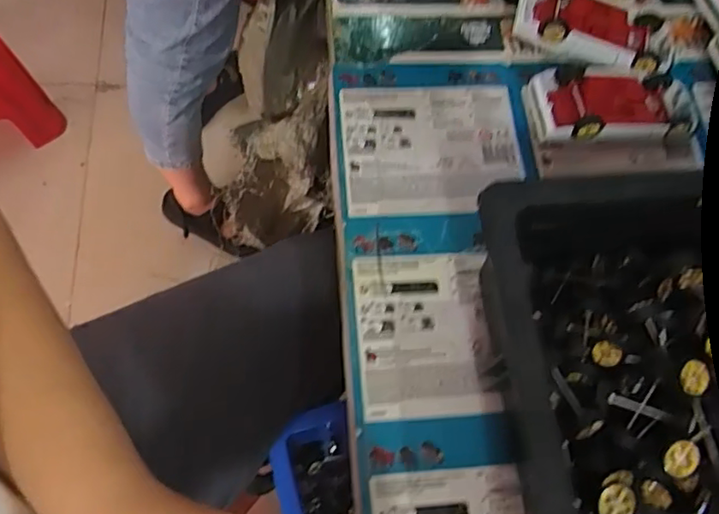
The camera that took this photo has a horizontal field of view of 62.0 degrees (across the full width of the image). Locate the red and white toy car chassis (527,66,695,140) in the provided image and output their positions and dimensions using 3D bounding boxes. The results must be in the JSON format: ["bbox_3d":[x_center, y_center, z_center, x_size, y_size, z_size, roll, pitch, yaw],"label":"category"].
[{"bbox_3d":[0.193,-0.115,0.459,0.131,0.037,0.065,-2,68,-6],"label":"red and white toy car chassis"}]

